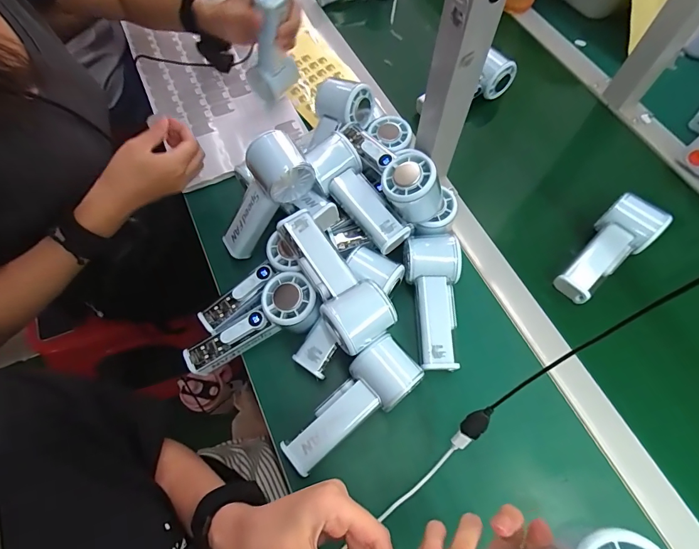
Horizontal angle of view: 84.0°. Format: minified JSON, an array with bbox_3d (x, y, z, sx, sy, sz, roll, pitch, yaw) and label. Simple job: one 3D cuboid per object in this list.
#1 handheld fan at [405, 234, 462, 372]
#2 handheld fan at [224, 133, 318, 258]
[{"bbox_3d":[0.097,0.027,0.427,0.057,0.046,0.148,-5,64,-3],"label":"handheld fan"},{"bbox_3d":[-0.100,-0.081,0.437,0.058,0.147,0.052,-7,55,-50],"label":"handheld fan"}]

